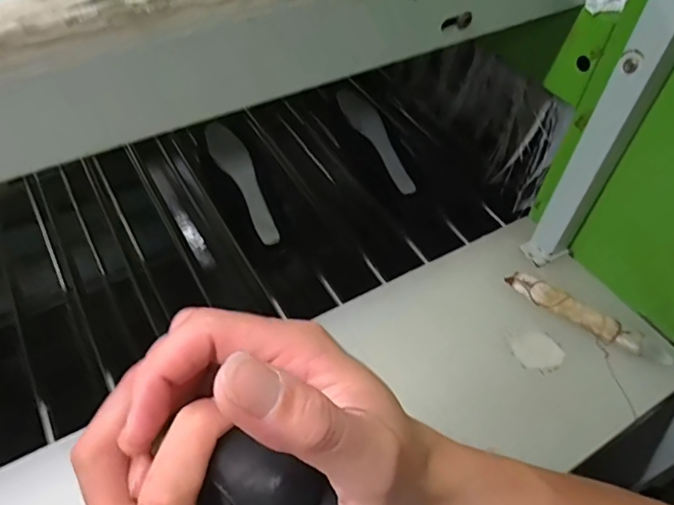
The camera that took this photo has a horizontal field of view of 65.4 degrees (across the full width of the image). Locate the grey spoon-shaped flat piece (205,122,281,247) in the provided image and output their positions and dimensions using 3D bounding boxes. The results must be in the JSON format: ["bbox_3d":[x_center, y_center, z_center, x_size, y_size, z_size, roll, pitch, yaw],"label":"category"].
[{"bbox_3d":[-0.117,-0.090,0.659,0.042,0.008,0.187,-22,69,-19],"label":"grey spoon-shaped flat piece"}]

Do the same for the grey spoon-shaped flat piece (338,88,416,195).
[{"bbox_3d":[0.058,-0.157,0.718,0.041,0.006,0.187,-28,67,-12],"label":"grey spoon-shaped flat piece"}]

